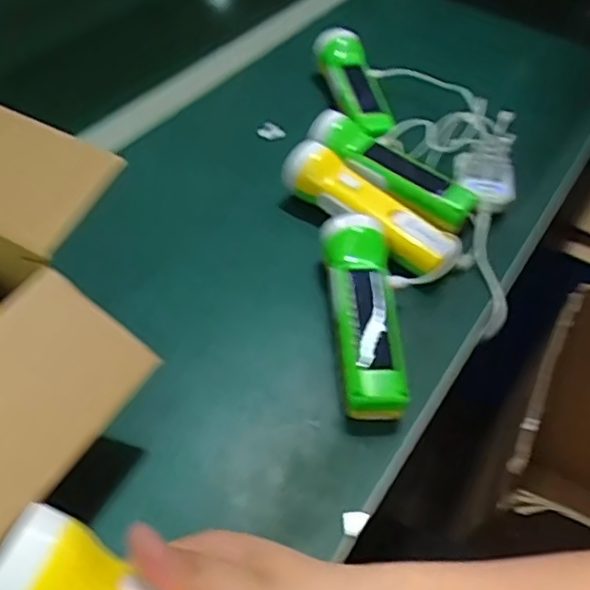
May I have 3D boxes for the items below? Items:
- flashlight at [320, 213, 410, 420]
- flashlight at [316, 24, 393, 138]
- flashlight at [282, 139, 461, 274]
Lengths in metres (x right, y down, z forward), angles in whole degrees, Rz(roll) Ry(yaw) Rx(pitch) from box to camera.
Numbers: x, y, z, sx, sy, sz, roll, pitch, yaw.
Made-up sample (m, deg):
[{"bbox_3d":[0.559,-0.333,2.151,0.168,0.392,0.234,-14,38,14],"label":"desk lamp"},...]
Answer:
[{"bbox_3d":[0.055,0.014,0.489,0.055,0.050,0.167,-3,49,-6],"label":"flashlight"},{"bbox_3d":[0.067,-0.232,0.681,0.050,0.039,0.176,-11,51,-13],"label":"flashlight"},{"bbox_3d":[0.068,-0.079,0.557,0.172,0.042,0.052,34,55,23],"label":"flashlight"}]

